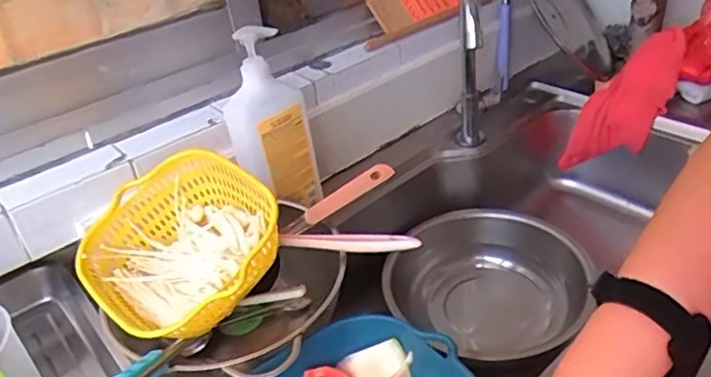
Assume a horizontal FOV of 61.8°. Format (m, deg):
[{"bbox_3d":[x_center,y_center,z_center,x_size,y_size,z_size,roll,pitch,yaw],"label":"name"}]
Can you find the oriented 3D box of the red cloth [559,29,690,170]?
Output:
[{"bbox_3d":[0.498,-0.155,1.080,0.299,0.069,0.115,-53,37,10],"label":"red cloth"}]

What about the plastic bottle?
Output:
[{"bbox_3d":[-0.123,-0.097,0.808,0.100,0.244,0.092,23,44,37],"label":"plastic bottle"}]

